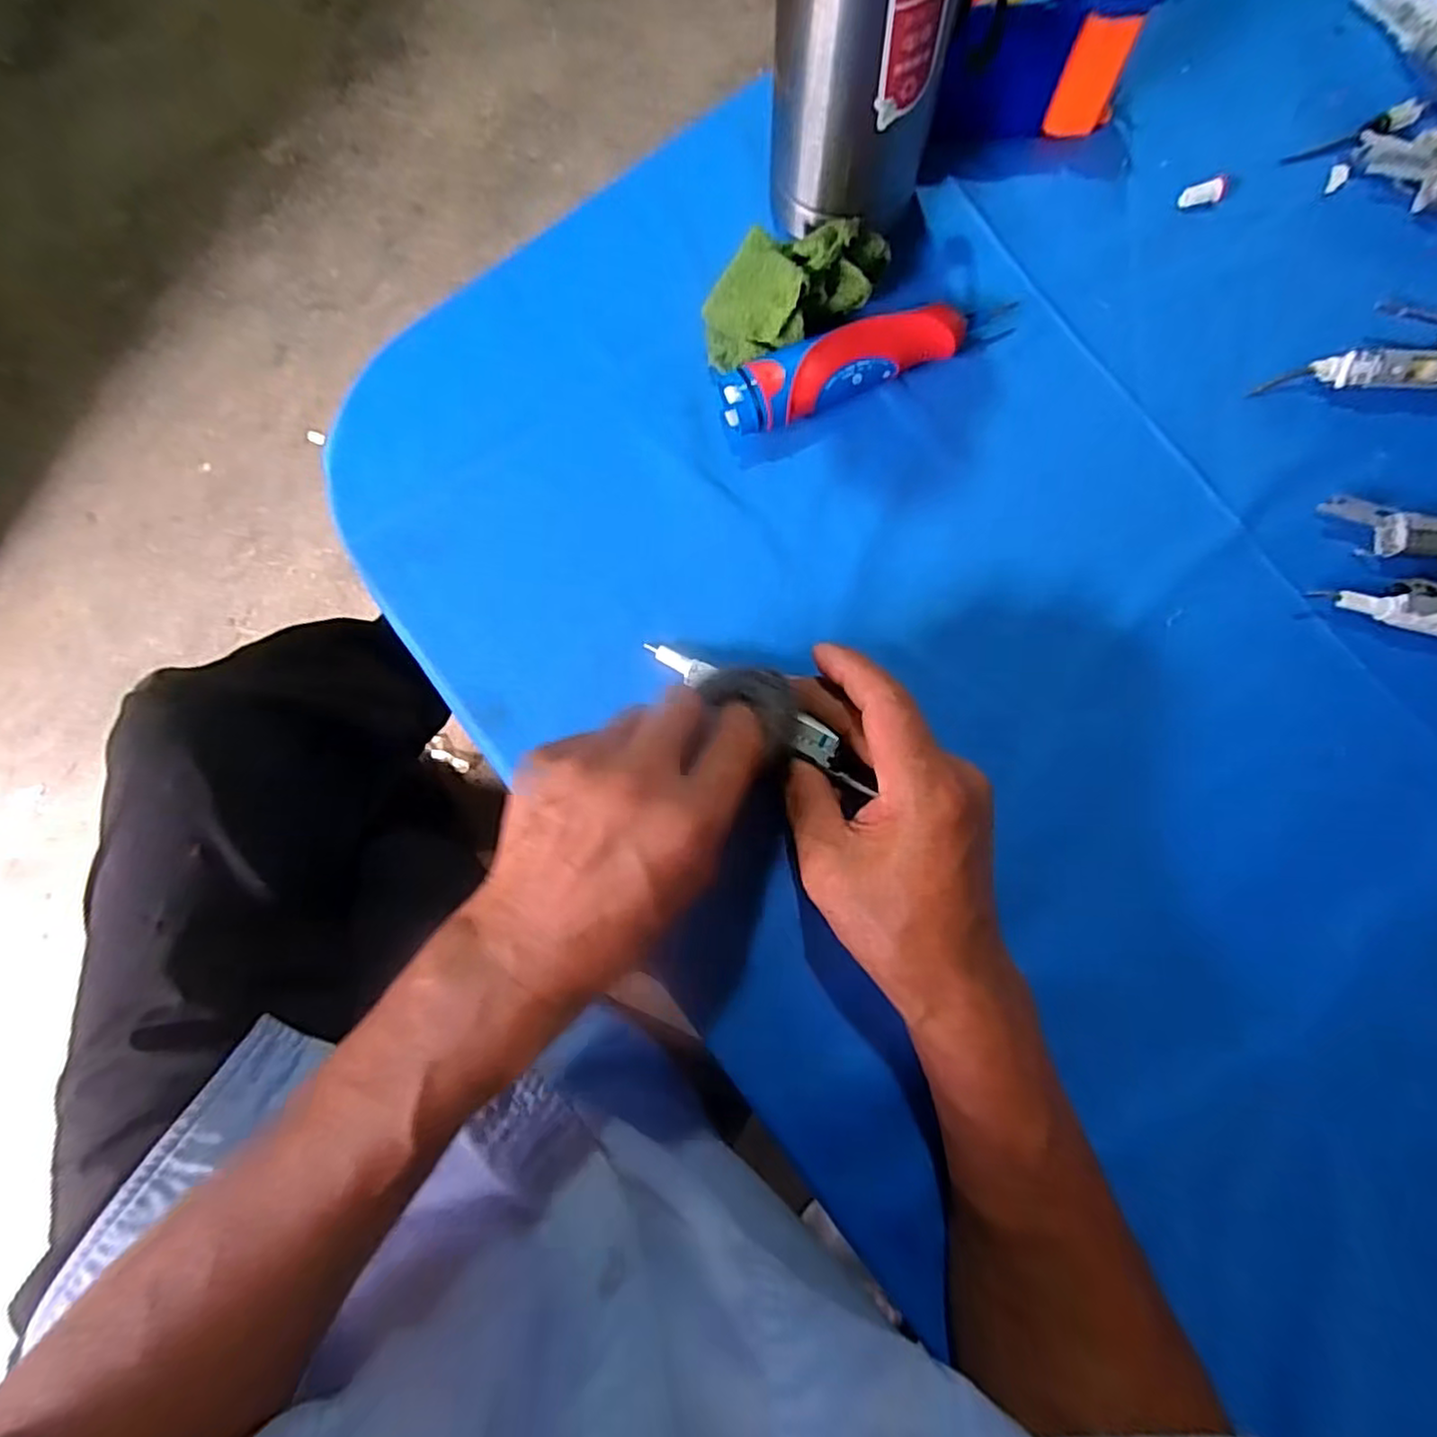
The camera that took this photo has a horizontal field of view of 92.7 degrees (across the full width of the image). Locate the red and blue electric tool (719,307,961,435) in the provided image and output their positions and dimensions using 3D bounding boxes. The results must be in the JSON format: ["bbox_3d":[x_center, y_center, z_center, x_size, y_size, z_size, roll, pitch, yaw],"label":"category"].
[{"bbox_3d":[0.064,-0.180,0.351,0.126,0.025,0.032,-21,81,1],"label":"red and blue electric tool"}]

